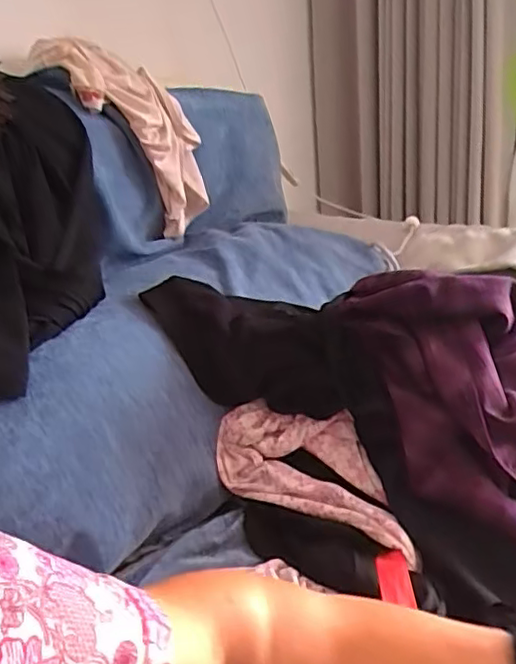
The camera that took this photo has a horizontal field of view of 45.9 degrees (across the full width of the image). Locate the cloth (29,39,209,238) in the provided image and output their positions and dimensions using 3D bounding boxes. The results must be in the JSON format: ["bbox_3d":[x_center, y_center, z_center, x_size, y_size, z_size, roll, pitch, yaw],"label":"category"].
[{"bbox_3d":[-0.192,-0.321,0.922,0.129,0.350,0.139,-31,15,18],"label":"cloth"}]

